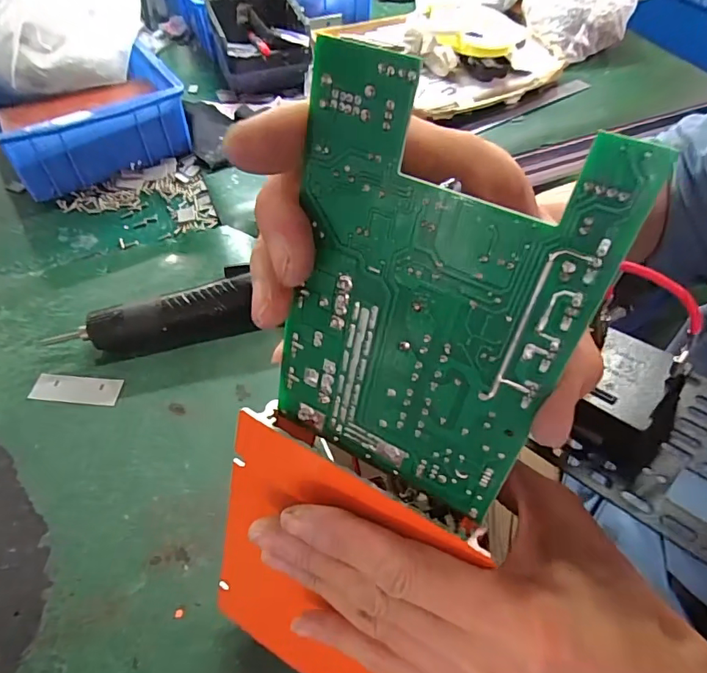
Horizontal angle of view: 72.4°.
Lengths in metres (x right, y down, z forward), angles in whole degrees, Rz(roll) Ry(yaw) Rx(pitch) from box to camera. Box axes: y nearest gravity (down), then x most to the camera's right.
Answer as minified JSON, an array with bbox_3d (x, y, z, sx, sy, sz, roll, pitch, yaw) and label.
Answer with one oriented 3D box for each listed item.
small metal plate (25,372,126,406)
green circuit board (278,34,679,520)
[{"bbox_3d":[-0.225,0.043,0.394,0.068,0.004,0.024,5,55,-1],"label":"small metal plate"},{"bbox_3d":[0.018,-0.006,0.146,0.086,0.127,0.004,25,38,18],"label":"green circuit board"}]

